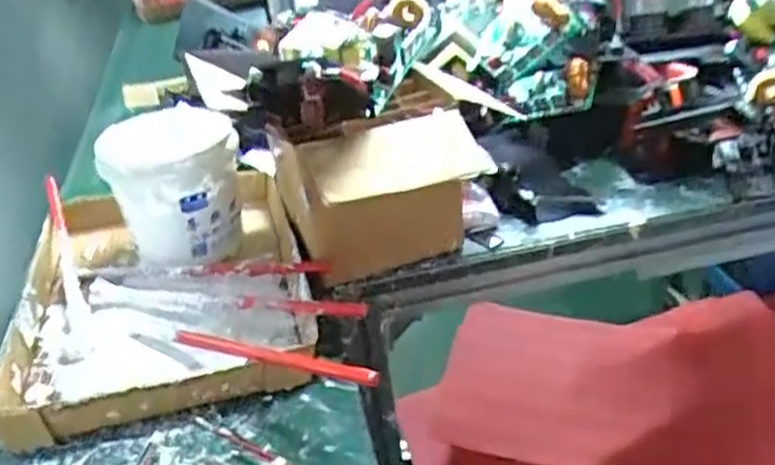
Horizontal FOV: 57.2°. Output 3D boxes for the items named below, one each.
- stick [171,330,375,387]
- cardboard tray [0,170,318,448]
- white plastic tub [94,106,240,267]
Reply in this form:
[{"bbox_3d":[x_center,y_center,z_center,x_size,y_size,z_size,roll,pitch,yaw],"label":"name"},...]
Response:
[{"bbox_3d":[-0.088,0.087,0.508,0.208,0.015,0.010,2,30,41],"label":"stick"},{"bbox_3d":[-0.204,0.031,0.647,0.240,0.041,0.349,-11,33,-8],"label":"cardboard tray"},{"bbox_3d":[-0.200,-0.046,0.673,0.120,0.122,0.095,-5,34,-1],"label":"white plastic tub"}]

